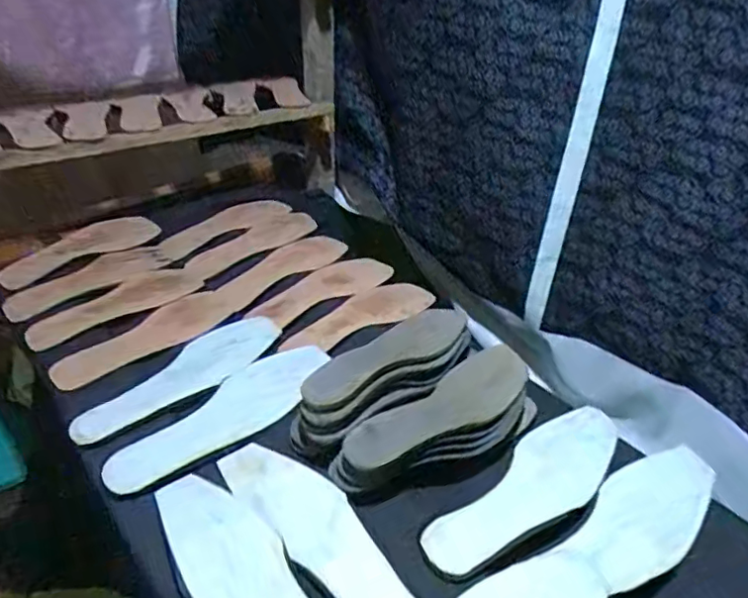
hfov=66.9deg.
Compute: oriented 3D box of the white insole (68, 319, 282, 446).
[{"bbox_3d":[-0.224,0.091,0.689,0.080,0.009,0.270,28,42,29],"label":"white insole"}]

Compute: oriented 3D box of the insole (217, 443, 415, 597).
[{"bbox_3d":[-0.050,0.206,0.518,0.256,0.014,0.071,32,44,33],"label":"insole"}]

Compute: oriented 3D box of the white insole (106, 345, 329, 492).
[{"bbox_3d":[-0.166,0.125,0.637,0.270,0.013,0.085,-27,46,-35],"label":"white insole"}]

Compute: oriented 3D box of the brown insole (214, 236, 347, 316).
[{"bbox_3d":[-0.145,-0.050,0.881,0.224,0.014,0.076,-29,52,-35],"label":"brown insole"}]

